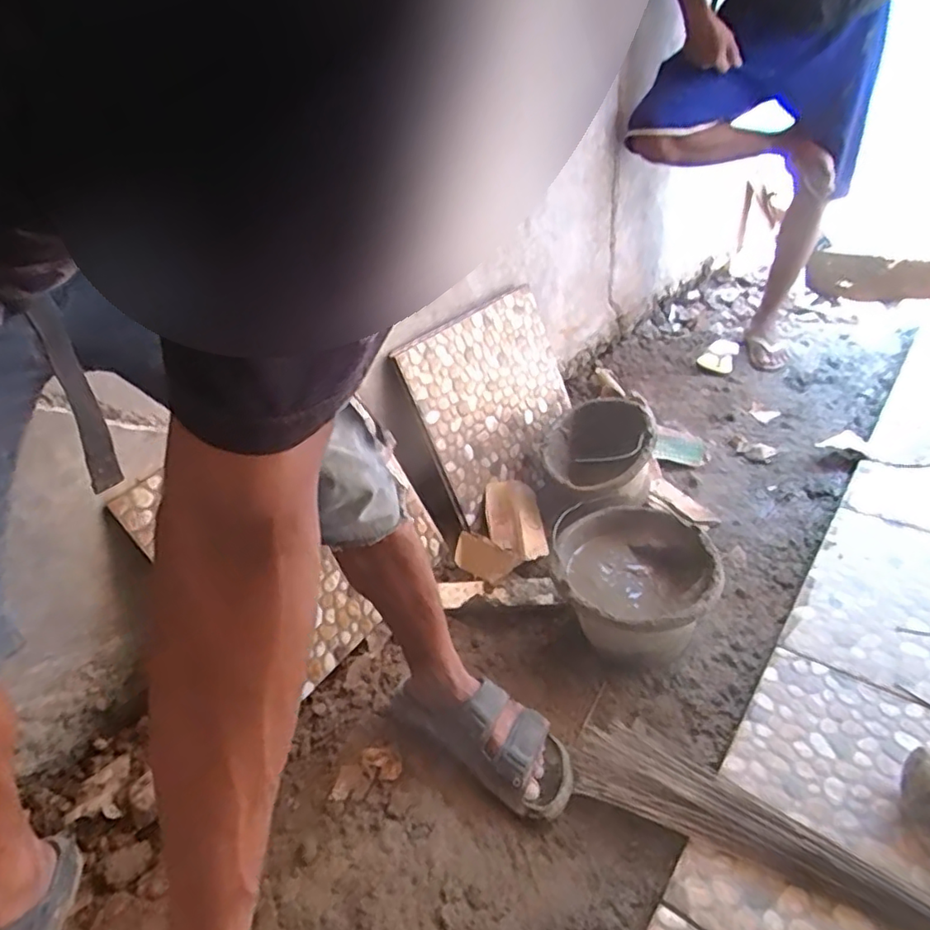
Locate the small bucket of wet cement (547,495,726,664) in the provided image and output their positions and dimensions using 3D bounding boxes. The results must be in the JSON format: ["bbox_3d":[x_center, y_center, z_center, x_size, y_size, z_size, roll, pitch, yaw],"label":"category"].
[{"bbox_3d":[0.250,0.184,0.939,0.224,0.148,0.270,0,34,10],"label":"small bucket of wet cement"}]

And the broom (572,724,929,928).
[{"bbox_3d":[0.374,0.398,0.658,0.518,0.038,0.105,12,36,27],"label":"broom"}]

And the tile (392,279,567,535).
[{"bbox_3d":[0.072,-0.123,1.229,0.381,0.369,0.028,-34,21,-34],"label":"tile"}]

